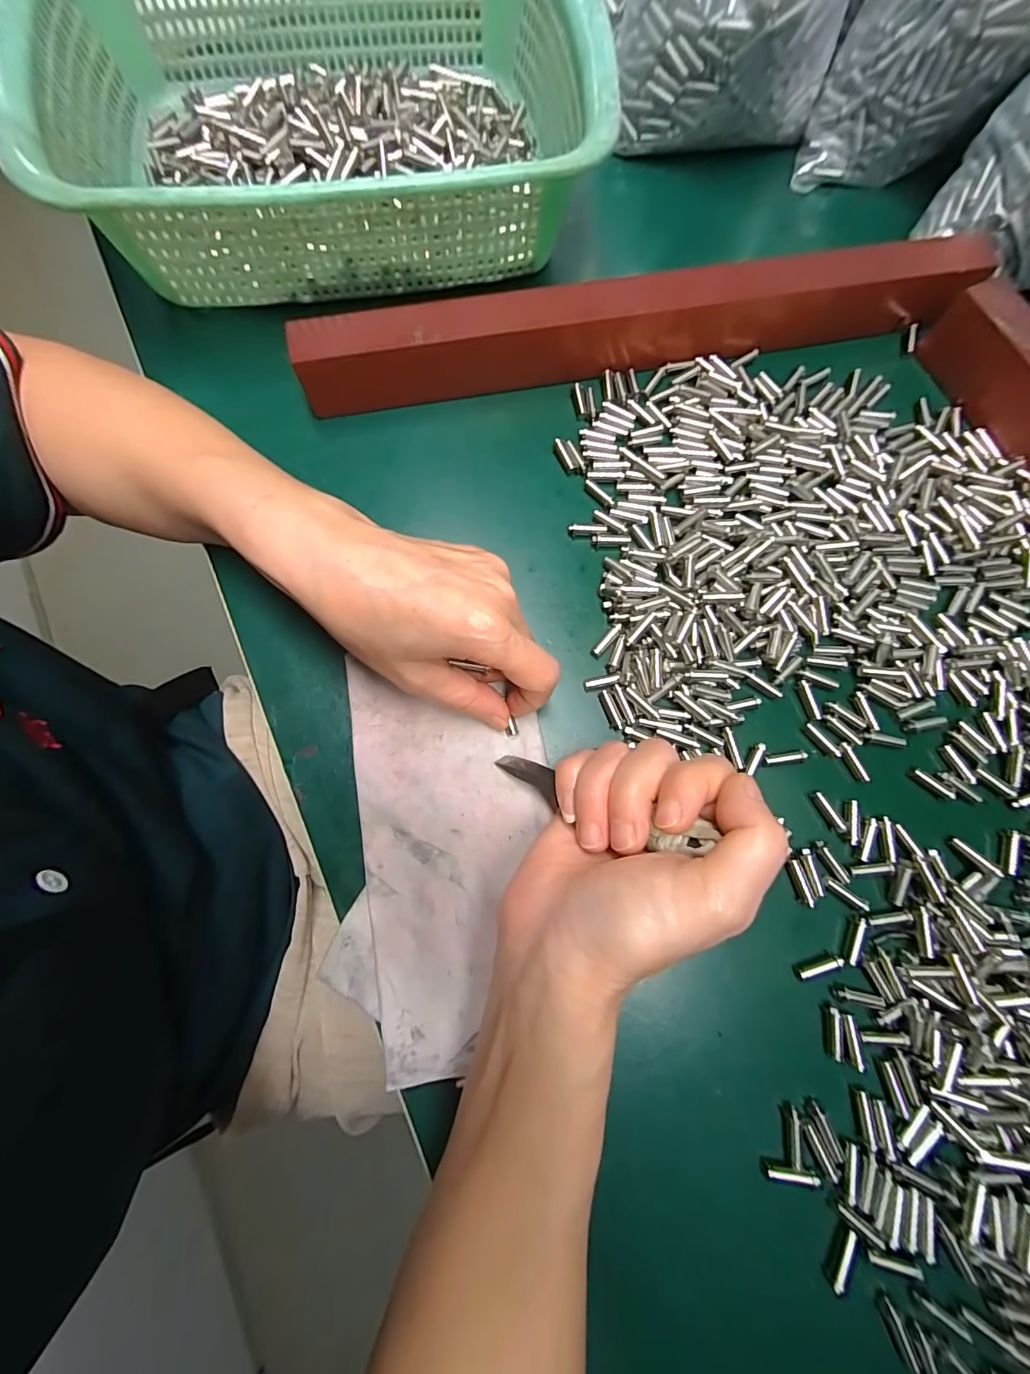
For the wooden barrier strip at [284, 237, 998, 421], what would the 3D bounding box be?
[{"bbox_3d":[0.070,-0.207,0.268,0.377,0.041,0.028,-11,79,-3],"label":"wooden barrier strip"}]

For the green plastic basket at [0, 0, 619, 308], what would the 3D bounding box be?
[{"bbox_3d":[-0.100,-0.326,0.262,0.283,0.073,0.212,-11,79,-3],"label":"green plastic basket"}]

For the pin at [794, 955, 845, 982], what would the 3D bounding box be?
[{"bbox_3d":[0.136,0.125,0.208,0.021,0.004,0.005,-16,79,-4],"label":"pin"}]

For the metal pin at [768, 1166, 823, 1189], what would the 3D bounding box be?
[{"bbox_3d":[0.113,0.198,0.190,0.020,0.004,0.005,4,78,0],"label":"metal pin"}]

